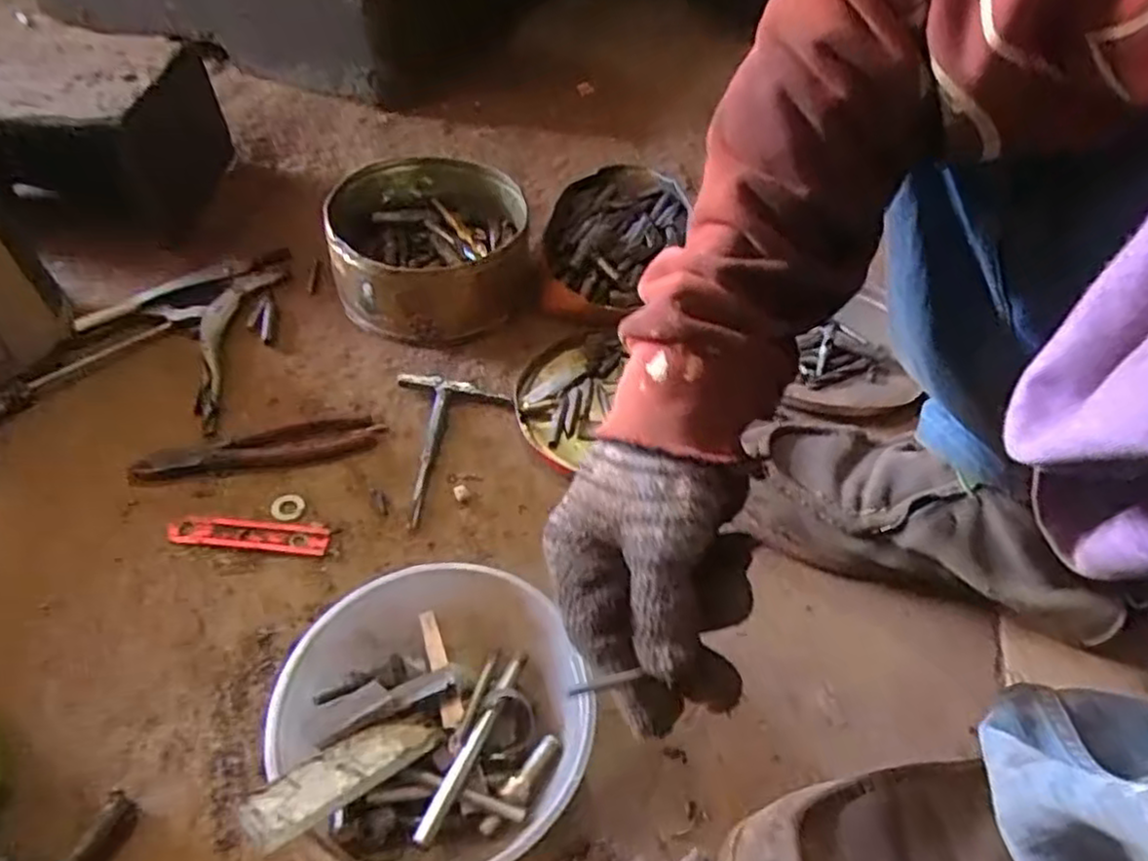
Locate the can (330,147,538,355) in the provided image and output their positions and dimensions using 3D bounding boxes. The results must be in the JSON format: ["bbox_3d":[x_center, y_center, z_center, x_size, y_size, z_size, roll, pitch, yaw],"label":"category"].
[{"bbox_3d":[-0.137,-0.179,0.699,0.180,0.083,0.199,-2,49,-9],"label":"can"}]

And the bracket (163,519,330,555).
[{"bbox_3d":[-0.234,0.074,0.517,0.111,0.004,0.023,6,48,-2],"label":"bracket"}]

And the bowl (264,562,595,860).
[{"bbox_3d":[-0.076,0.167,0.408,0.156,0.068,0.161,4,48,-4],"label":"bowl"}]

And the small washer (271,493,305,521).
[{"bbox_3d":[-0.214,0.056,0.538,0.023,0.004,0.023,-17,51,-19],"label":"small washer"}]

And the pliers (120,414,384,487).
[{"bbox_3d":[-0.244,0.018,0.562,0.176,0.011,0.041,-13,51,-18],"label":"pliers"}]

